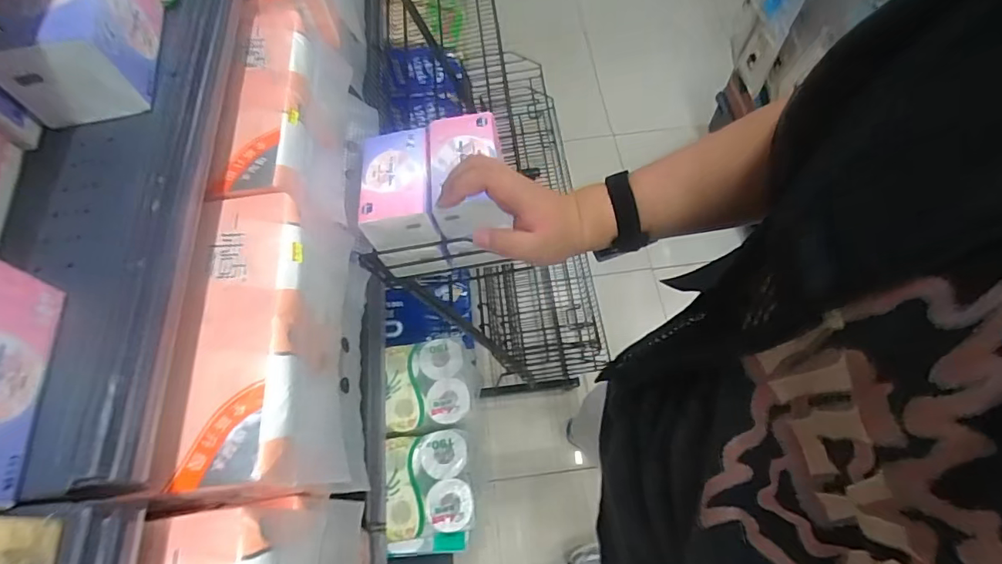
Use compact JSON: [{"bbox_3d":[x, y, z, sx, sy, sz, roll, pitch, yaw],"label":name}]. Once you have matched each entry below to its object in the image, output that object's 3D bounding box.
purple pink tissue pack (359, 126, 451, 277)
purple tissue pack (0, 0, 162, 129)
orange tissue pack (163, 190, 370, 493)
[{"bbox_3d":[-0.136,-0.107,0.714,0.091,0.121,0.147,-10,62,-2],"label":"purple pink tissue pack"},{"bbox_3d":[-0.366,-0.221,0.446,0.093,0.076,0.143,-12,62,-3],"label":"purple tissue pack"},{"bbox_3d":[-0.218,0.073,0.543,0.102,0.185,0.281,-8,62,-1],"label":"orange tissue pack"}]

